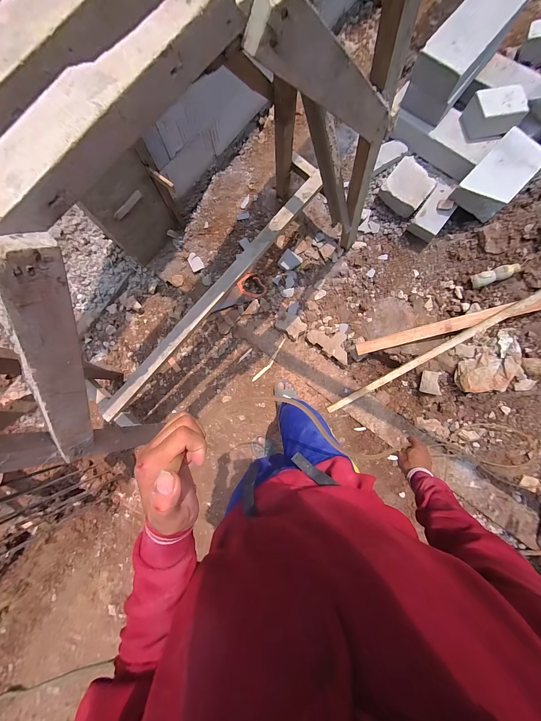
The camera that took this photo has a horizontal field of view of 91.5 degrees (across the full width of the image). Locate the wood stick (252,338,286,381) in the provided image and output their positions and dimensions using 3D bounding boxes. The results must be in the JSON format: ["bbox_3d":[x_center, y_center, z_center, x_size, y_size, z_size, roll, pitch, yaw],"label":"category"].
[{"bbox_3d":[0.001,0.004,1.450,0.036,0.019,0.288,38,85,6],"label":"wood stick"}]

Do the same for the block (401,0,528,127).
[{"bbox_3d":[0.820,-1.309,1.107,0.216,0.215,0.496,41,86,6],"label":"block"}]

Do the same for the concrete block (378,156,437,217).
[{"bbox_3d":[0.650,-0.809,1.243,0.225,0.103,0.184,35,111,-11],"label":"concrete block"}]

